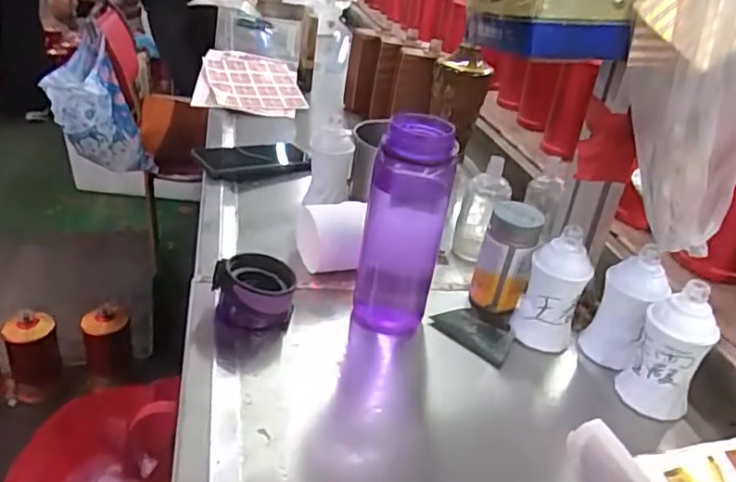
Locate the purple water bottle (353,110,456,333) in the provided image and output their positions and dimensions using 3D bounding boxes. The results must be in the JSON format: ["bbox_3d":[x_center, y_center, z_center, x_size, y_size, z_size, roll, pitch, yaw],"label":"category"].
[{"bbox_3d":[0.032,-0.016,0.553,0.074,0.197,0.084,6,29,-1],"label":"purple water bottle"}]

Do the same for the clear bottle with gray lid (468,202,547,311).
[{"bbox_3d":[0.142,0.018,0.611,0.054,0.107,0.054,13,30,11],"label":"clear bottle with gray lid"}]

